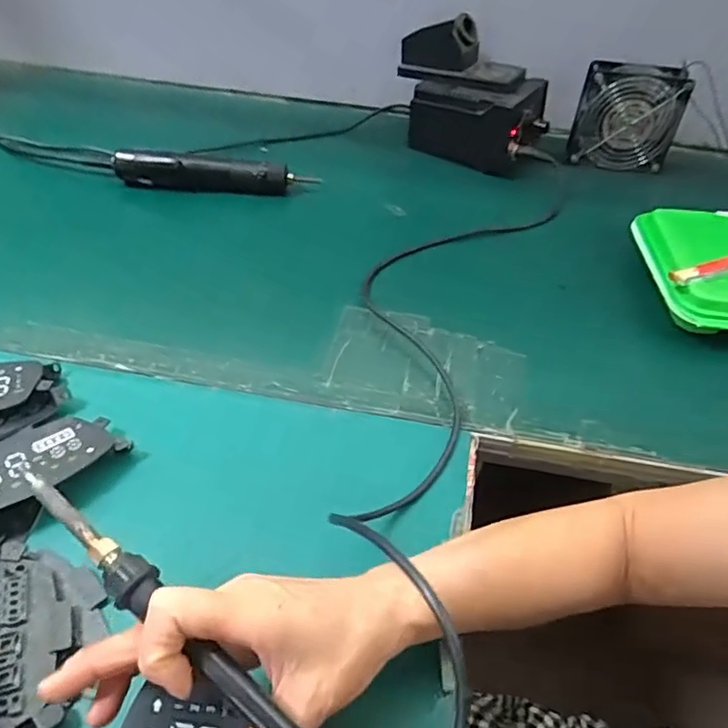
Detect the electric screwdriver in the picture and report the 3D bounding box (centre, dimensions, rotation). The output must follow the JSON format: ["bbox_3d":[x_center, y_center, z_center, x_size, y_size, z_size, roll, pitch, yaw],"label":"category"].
[{"bbox_3d":[-0.175,-0.224,0.708,0.227,0.033,0.029,3,46,-1],"label":"electric screwdriver"}]

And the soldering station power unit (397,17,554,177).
[{"bbox_3d":[0.132,-0.337,0.774,0.197,0.135,0.089,19,48,15],"label":"soldering station power unit"}]

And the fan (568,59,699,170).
[{"bbox_3d":[0.328,-0.301,0.758,0.124,0.127,0.029,9,46,6],"label":"fan"}]

